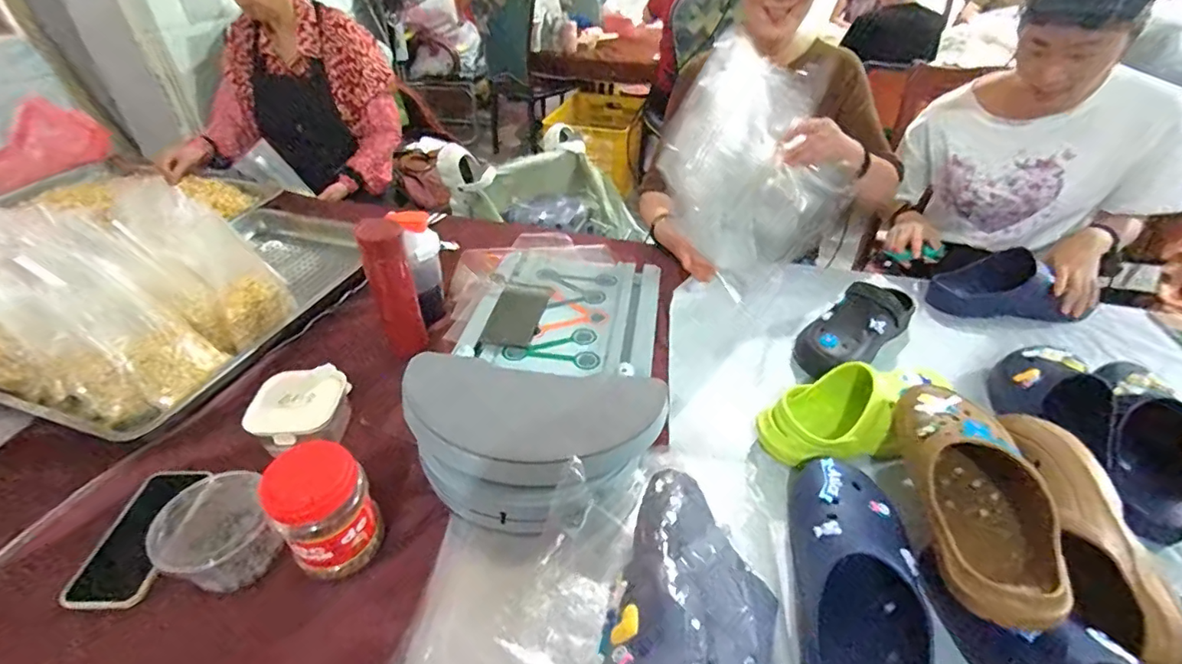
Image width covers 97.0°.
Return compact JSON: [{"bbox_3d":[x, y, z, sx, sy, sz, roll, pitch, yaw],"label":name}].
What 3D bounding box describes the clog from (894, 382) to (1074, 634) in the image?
[{"bbox_3d":[0.411,0.166,0.557,0.113,0.079,0.280,11,40,13],"label":"clog"}]

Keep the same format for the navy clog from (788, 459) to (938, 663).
[{"bbox_3d":[0.265,0.258,0.522,0.117,0.082,0.289,11,40,13],"label":"navy clog"}]

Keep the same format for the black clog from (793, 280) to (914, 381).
[{"bbox_3d":[0.439,-0.021,0.862,0.269,0.098,0.108,-30,48,-33],"label":"black clog"}]

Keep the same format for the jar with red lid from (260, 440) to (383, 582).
[{"bbox_3d":[-0.284,0.193,0.564,0.088,0.137,0.073,-28,46,-31],"label":"jar with red lid"}]

